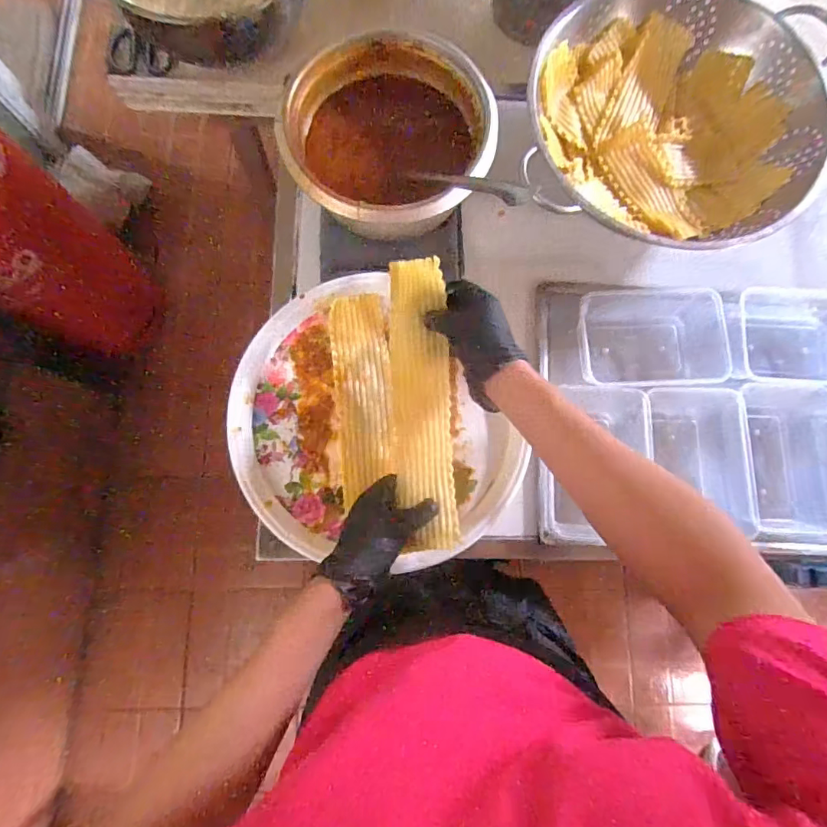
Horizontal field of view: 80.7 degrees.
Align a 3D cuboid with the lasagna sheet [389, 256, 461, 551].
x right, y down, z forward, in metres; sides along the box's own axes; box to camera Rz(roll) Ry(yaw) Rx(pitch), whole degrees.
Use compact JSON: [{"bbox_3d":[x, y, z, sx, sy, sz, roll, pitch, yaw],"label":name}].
[{"bbox_3d":[0.011,-0.010,0.526,0.068,0.036,0.304,-5,91,0],"label":"lasagna sheet"}]

